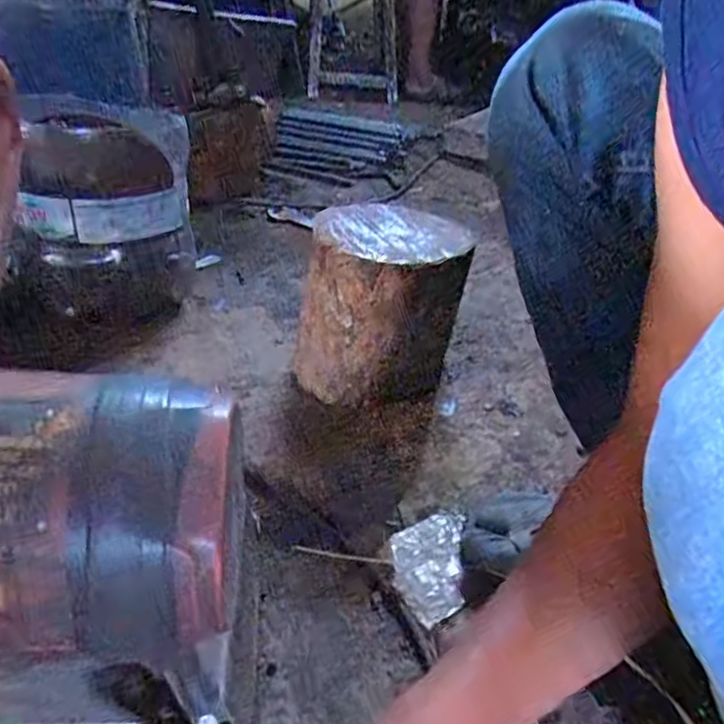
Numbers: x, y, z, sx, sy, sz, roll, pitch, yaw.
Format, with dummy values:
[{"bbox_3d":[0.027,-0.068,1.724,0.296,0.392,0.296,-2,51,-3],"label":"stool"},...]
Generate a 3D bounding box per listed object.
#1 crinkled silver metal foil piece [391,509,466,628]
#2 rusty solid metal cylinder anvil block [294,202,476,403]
[{"bbox_3d":[0.060,0.185,0.573,0.064,0.008,0.125,7,33,4],"label":"crinkled silver metal foil piece"},{"bbox_3d":[0.027,-0.068,0.778,0.185,0.200,0.184,10,34,8],"label":"rusty solid metal cylinder anvil block"}]

